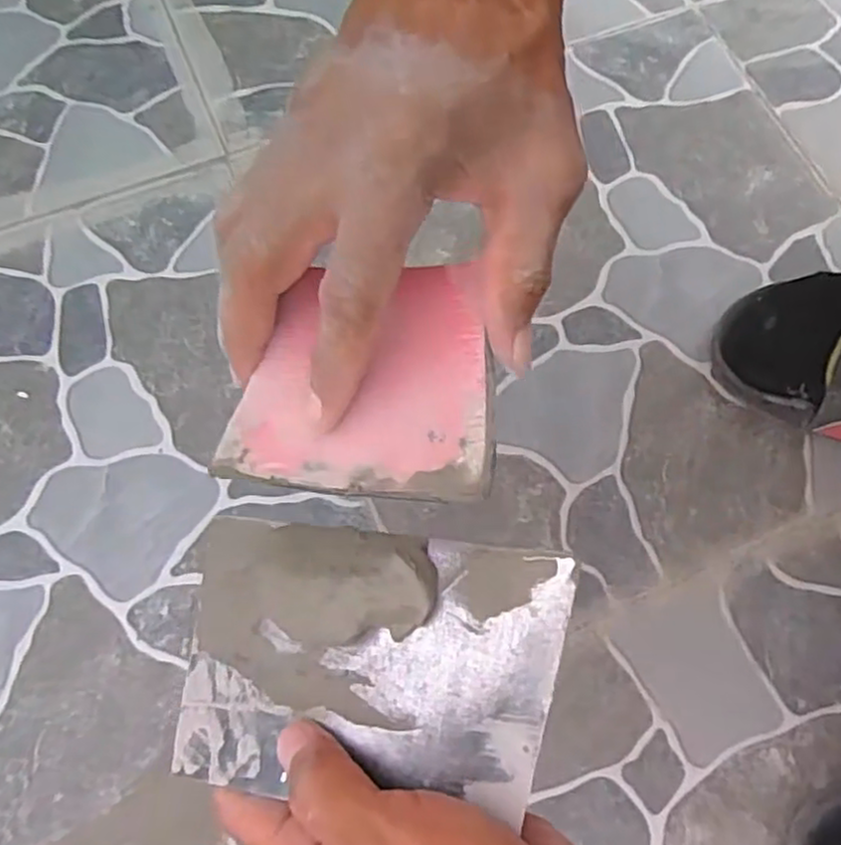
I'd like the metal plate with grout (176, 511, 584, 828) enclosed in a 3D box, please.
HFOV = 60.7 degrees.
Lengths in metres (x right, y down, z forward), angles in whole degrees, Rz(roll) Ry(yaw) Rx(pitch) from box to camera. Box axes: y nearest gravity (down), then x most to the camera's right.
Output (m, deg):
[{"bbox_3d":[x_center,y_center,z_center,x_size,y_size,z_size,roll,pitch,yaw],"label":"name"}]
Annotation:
[{"bbox_3d":[-0.021,0.079,0.246,0.134,0.013,0.087,0,67,16],"label":"metal plate with grout"}]

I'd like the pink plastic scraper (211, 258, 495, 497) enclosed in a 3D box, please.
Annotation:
[{"bbox_3d":[-0.022,-0.014,0.248,0.095,0.012,0.077,0,78,15],"label":"pink plastic scraper"}]

